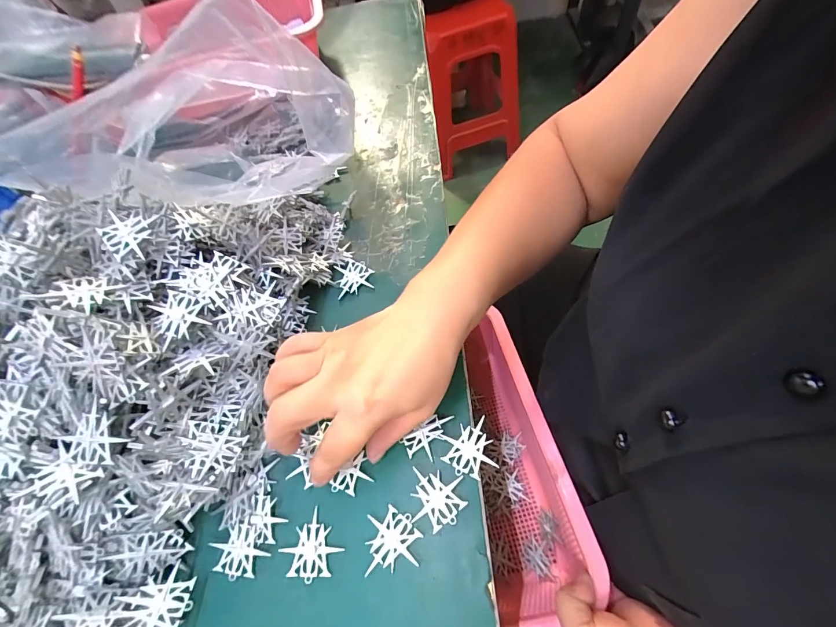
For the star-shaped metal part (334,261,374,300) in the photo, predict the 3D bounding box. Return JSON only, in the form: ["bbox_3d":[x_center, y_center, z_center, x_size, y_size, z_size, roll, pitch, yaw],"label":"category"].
[{"bbox_3d":[-0.058,-0.034,0.337,0.033,0.007,0.032,-15,61,-1],"label":"star-shaped metal part"}]

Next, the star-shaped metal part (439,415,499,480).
[{"bbox_3d":[0.034,0.093,0.249,0.034,0.006,0.034,-19,62,-3],"label":"star-shaped metal part"}]

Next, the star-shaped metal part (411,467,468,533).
[{"bbox_3d":[0.013,0.122,0.239,0.033,0.004,0.033,0,63,9],"label":"star-shaped metal part"}]

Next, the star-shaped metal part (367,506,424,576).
[{"bbox_3d":[-0.017,0.143,0.232,0.034,0.004,0.033,-14,61,0],"label":"star-shaped metal part"}]

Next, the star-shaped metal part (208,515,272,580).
[{"bbox_3d":[-0.118,0.158,0.240,0.032,0.004,0.036,-35,70,-9],"label":"star-shaped metal part"}]

